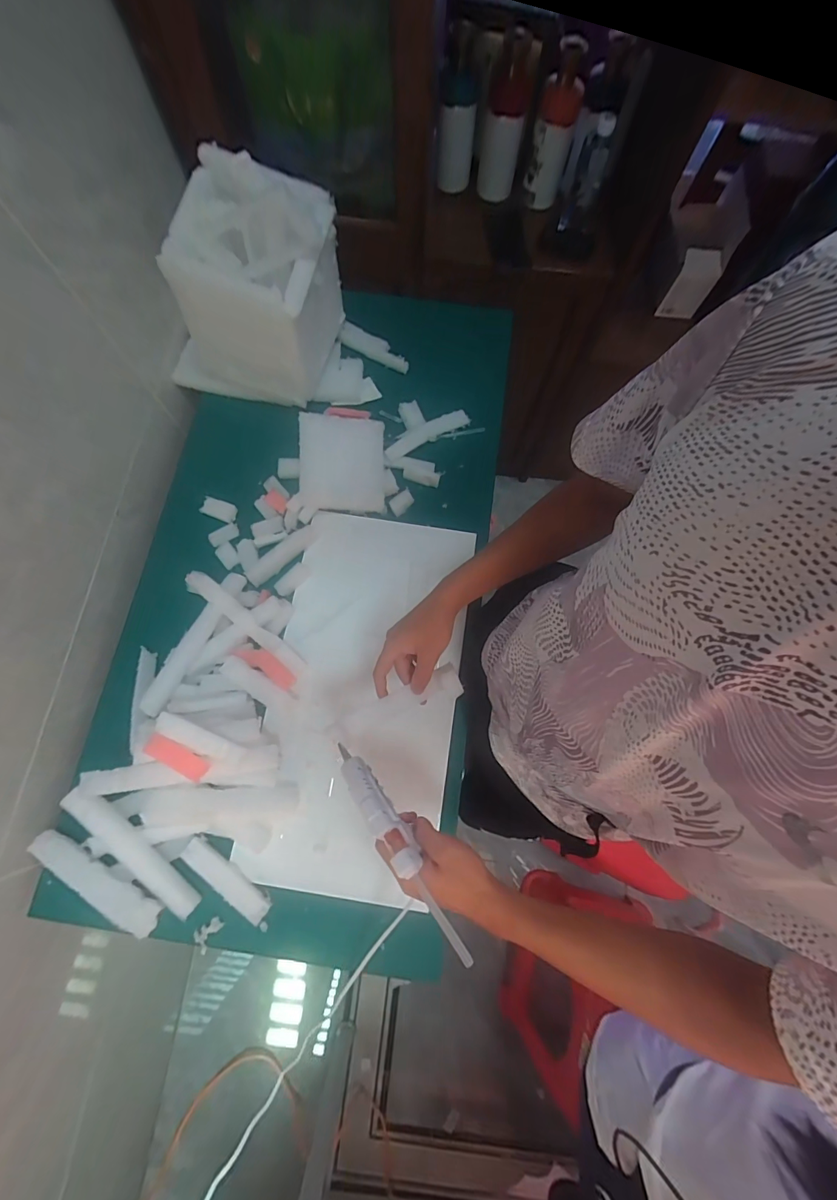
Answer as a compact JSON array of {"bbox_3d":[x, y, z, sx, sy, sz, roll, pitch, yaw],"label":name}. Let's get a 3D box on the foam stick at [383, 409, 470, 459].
[{"bbox_3d":[0.014,-0.317,0.811,0.173,0.010,0.038,-28,93,-6],"label":"foam stick"}]

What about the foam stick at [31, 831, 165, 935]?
[{"bbox_3d":[-0.459,0.396,0.604,0.211,0.019,0.038,29,76,7],"label":"foam stick"}]

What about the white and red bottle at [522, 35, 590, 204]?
[{"bbox_3d":[0.255,-0.887,0.801,0.076,0.238,0.078,16,75,3],"label":"white and red bottle"}]

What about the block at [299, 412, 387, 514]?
[{"bbox_3d":[-0.137,-0.248,0.777,0.150,0.021,0.172,0,86,-15],"label":"block"}]

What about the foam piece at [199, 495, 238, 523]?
[{"bbox_3d":[-0.360,-0.164,0.774,0.058,0.022,0.030,15,75,3],"label":"foam piece"}]

